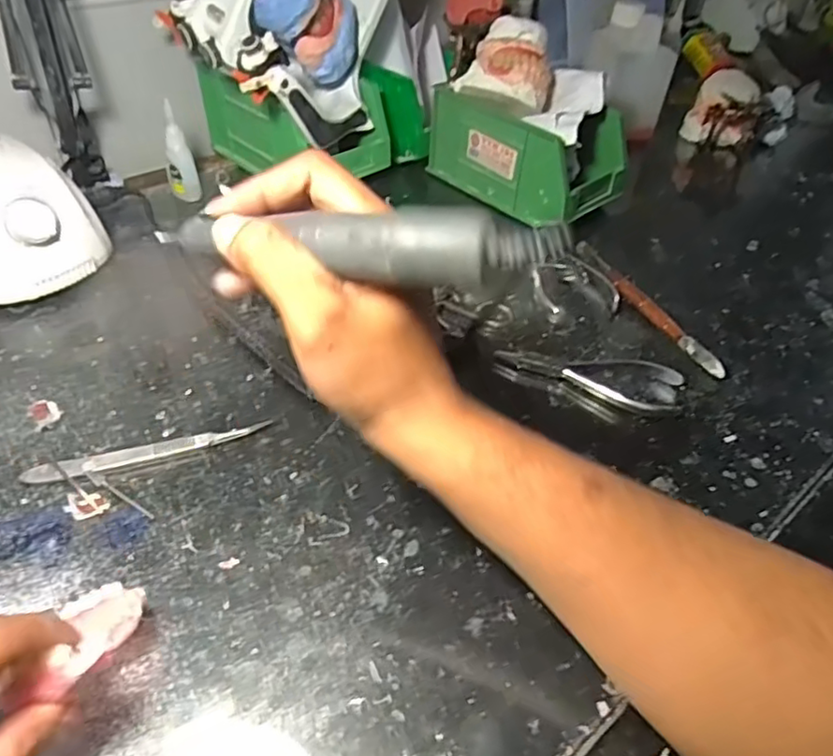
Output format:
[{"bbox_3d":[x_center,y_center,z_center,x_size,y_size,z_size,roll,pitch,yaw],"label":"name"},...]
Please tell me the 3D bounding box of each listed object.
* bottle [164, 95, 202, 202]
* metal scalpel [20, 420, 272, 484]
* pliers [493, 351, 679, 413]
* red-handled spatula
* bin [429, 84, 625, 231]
[{"bbox_3d":[-0.209,-0.197,0.563,0.025,0.079,0.021,-12,47,-17],"label":"bottle"},{"bbox_3d":[-0.155,0.044,0.374,0.134,0.004,0.014,-12,47,-16],"label":"metal scalpel"},{"bbox_3d":[0.119,-0.004,0.443,0.123,0.009,0.052,15,45,10],"label":"pliers"},{"bbox_3d":[0.178,-0.061,0.503,0.014,0.013,0.175,-16,48,-20],"label":"red-handled spatula"},{"bbox_3d":[0.107,-0.218,0.605,0.099,0.077,0.169,-32,55,-31],"label":"bin"}]

